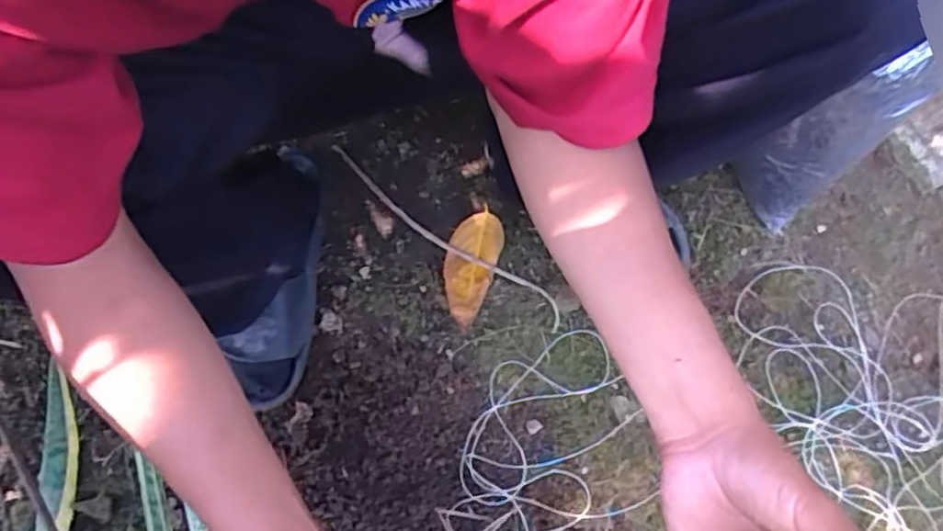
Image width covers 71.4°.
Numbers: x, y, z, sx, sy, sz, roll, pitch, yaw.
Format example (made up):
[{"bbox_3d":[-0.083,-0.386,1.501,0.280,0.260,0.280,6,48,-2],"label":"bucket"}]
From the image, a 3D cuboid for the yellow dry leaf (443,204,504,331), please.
[{"bbox_3d":[-0.003,0.001,0.677,0.052,0.014,0.119,18,80,5],"label":"yellow dry leaf"}]

